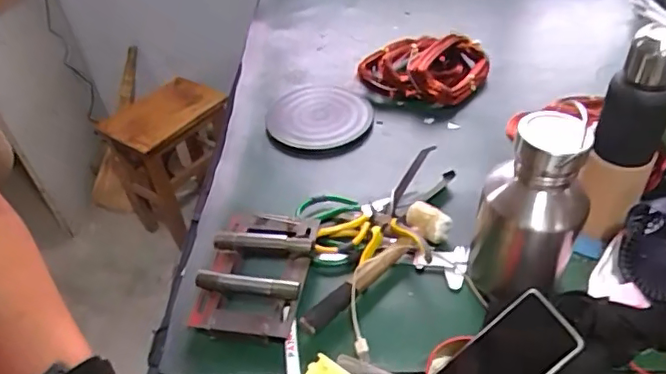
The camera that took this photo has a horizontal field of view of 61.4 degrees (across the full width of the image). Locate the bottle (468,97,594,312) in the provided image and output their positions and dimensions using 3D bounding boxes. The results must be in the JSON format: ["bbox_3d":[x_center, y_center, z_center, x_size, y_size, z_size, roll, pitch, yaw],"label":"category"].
[{"bbox_3d":[0.232,0.038,0.674,0.114,0.252,0.109,11,45,18],"label":"bottle"}]

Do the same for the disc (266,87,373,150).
[{"bbox_3d":[-0.023,-0.133,1.045,0.186,0.034,0.185,-2,44,2],"label":"disc"}]

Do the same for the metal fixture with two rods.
[{"bbox_3d":[-0.103,0.111,0.755,0.136,0.039,0.194,3,43,10],"label":"metal fixture with two rods"}]

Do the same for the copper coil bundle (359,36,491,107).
[{"bbox_3d":[0.170,-0.231,1.080,0.240,0.077,0.149,12,46,19],"label":"copper coil bundle"}]

